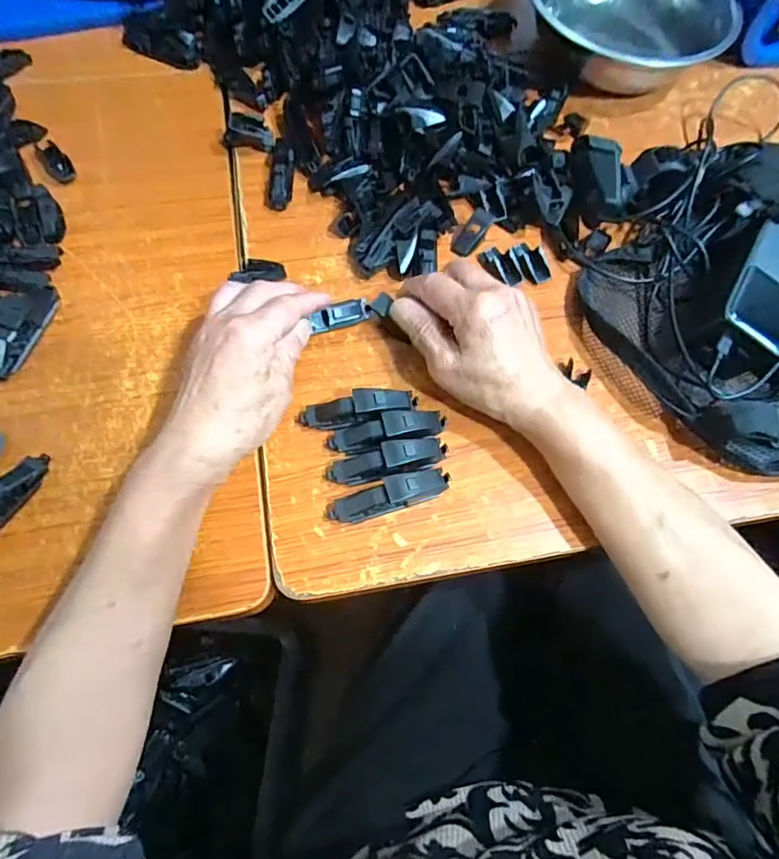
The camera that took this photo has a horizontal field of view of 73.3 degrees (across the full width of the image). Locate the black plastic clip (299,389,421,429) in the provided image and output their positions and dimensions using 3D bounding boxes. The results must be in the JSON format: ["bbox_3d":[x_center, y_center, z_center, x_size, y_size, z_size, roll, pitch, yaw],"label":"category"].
[{"bbox_3d":[-0.022,-0.014,0.363,0.082,0.022,0.022,-6,67,-6],"label":"black plastic clip"}]

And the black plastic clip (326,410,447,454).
[{"bbox_3d":[0.000,0.002,0.357,0.080,0.023,0.022,-14,68,-9],"label":"black plastic clip"}]

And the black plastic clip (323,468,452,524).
[{"bbox_3d":[0.001,0.043,0.339,0.080,0.022,0.019,-16,69,-10],"label":"black plastic clip"}]

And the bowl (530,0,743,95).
[{"bbox_3d":[0.237,-0.419,0.530,0.186,0.076,0.186,1,67,-3],"label":"bowl"}]

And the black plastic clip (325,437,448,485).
[{"bbox_3d":[-0.001,0.021,0.348,0.081,0.023,0.019,-12,68,-8],"label":"black plastic clip"}]

